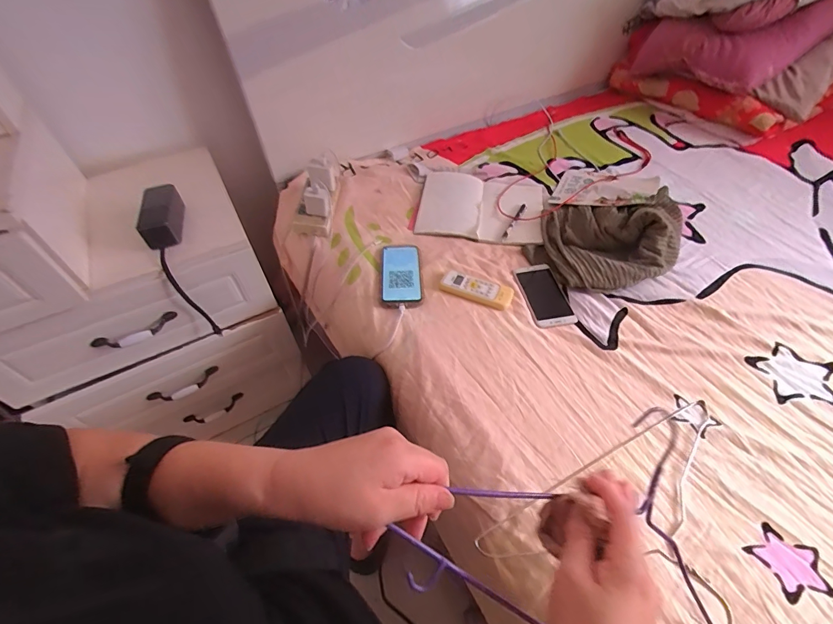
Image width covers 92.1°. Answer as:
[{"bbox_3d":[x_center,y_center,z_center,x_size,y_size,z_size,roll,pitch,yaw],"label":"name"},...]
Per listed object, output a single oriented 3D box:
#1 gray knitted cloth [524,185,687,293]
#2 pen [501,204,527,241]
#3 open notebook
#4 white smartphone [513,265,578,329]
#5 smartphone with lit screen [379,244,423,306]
[{"bbox_3d":[0.378,-0.172,0.787,0.254,0.081,0.310,23,55,22],"label":"gray knitted cloth"},{"bbox_3d":[0.215,-0.197,0.880,0.015,0.015,0.123,24,55,22],"label":"pen"},{"bbox_3d":[0.145,-0.248,0.906,0.269,0.027,0.219,5,50,8],"label":"open notebook"},{"bbox_3d":[0.239,-0.032,0.754,0.078,0.008,0.149,-9,49,-4],"label":"white smartphone"},{"bbox_3d":[-0.031,-0.079,0.787,0.080,0.014,0.176,-5,49,0],"label":"smartphone with lit screen"}]

